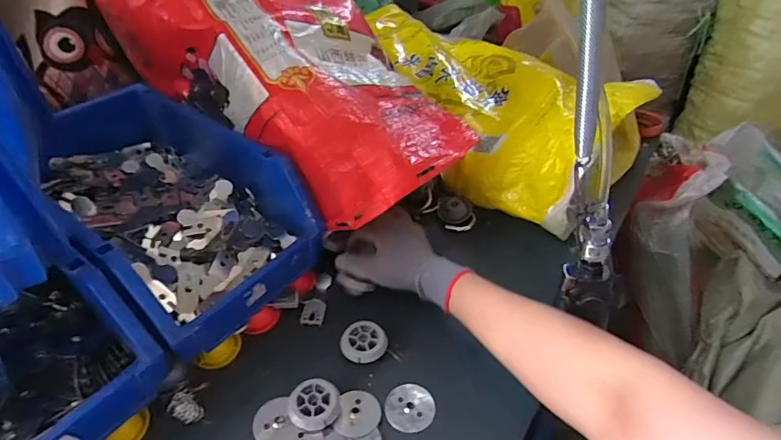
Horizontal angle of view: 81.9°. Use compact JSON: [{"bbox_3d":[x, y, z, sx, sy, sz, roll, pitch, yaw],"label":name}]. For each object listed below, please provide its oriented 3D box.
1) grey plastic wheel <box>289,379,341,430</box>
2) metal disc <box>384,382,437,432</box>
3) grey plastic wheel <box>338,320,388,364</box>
[{"bbox_3d":[-0.071,0.175,0.425,0.047,0.016,0.044,0,42,0],"label":"grey plastic wheel"},{"bbox_3d":[0.019,0.179,0.432,0.046,0.004,0.046,0,42,0],"label":"metal disc"},{"bbox_3d":[-0.028,0.129,0.474,0.047,0.017,0.042,-16,45,-17],"label":"grey plastic wheel"}]

